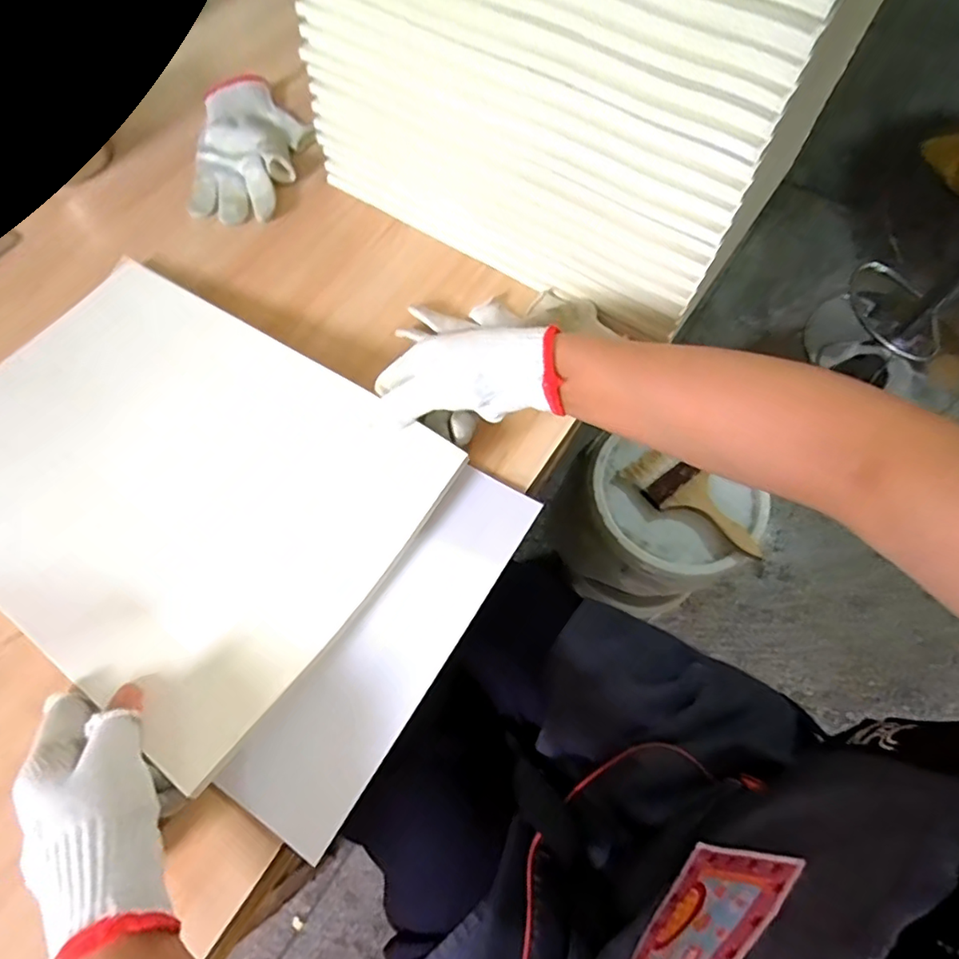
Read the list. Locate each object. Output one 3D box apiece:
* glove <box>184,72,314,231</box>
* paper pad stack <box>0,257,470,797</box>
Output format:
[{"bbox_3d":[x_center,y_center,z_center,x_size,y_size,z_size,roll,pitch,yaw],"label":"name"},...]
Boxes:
[{"bbox_3d":[-0.231,-0.335,0.581,0.106,0.024,0.189,0,64,0],"label":"glove"},{"bbox_3d":[-0.234,-0.009,0.422,0.372,0.022,0.255,30,69,17],"label":"paper pad stack"}]

